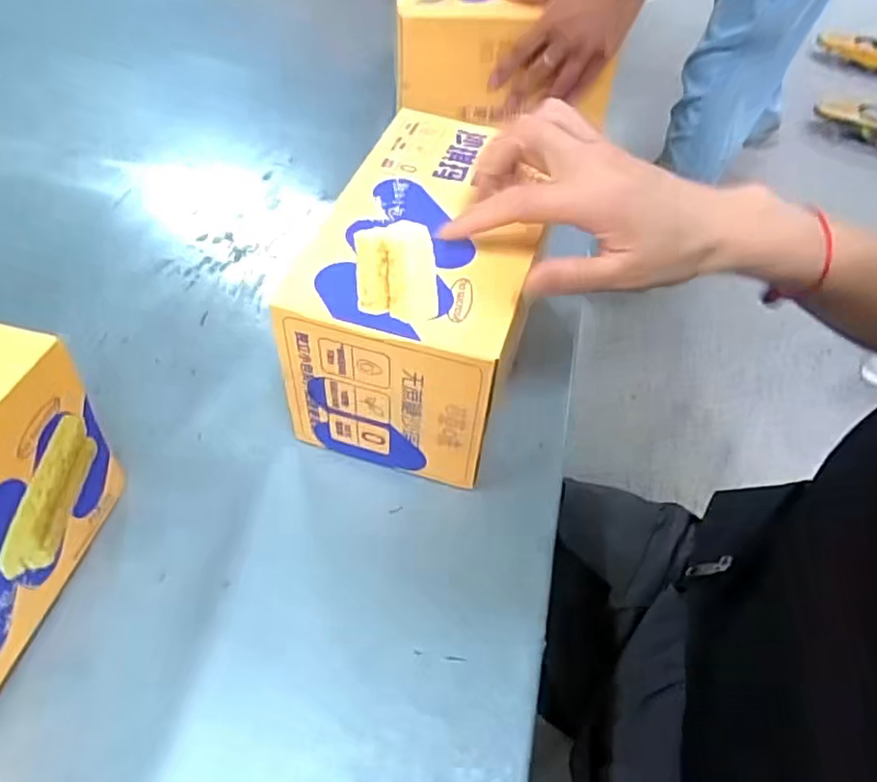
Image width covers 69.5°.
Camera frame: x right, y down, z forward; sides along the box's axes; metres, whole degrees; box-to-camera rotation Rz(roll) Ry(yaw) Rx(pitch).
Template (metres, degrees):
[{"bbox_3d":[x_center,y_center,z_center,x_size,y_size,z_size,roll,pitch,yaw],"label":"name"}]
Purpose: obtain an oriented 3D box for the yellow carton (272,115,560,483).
[{"bbox_3d":[-0.004,-0.068,0.435,0.129,0.129,0.205,15,52,7],"label":"yellow carton"}]

